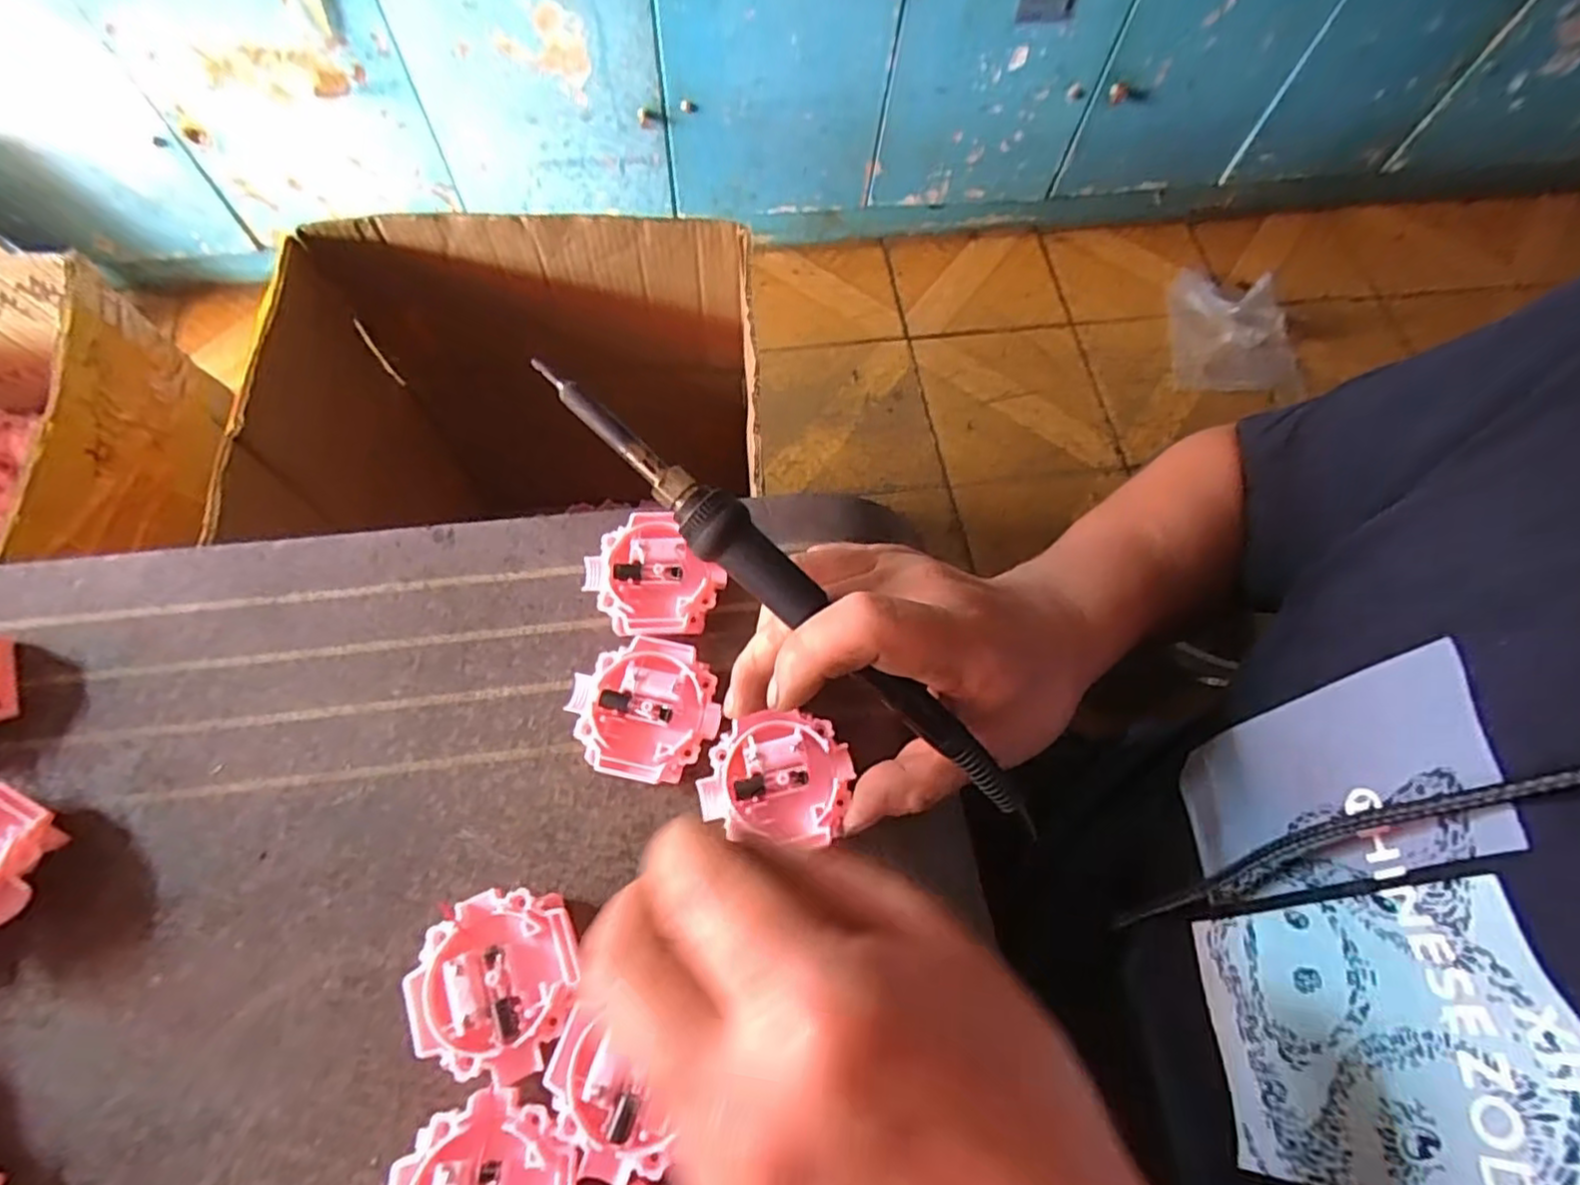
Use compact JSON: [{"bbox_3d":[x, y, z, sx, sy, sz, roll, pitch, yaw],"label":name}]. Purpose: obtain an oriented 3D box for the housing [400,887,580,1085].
[{"bbox_3d":[-0.095,0.126,0.226,0.050,0.015,0.050,10,68,2],"label":"housing"}]

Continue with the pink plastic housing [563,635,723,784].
[{"bbox_3d":[-0.054,0.044,0.262,0.053,0.013,0.052,11,68,2],"label":"pink plastic housing"}]

